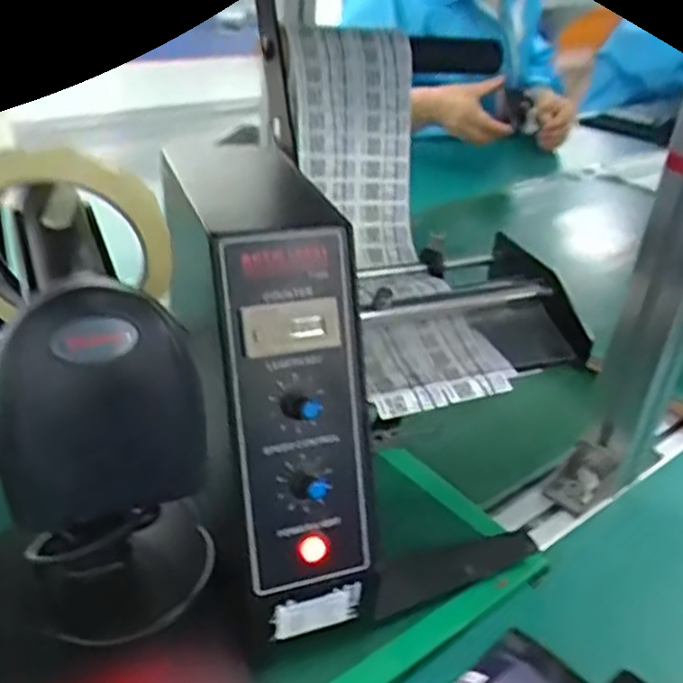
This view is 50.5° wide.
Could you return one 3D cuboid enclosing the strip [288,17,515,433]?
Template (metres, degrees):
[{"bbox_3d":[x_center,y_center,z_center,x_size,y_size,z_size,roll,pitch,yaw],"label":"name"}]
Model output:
[{"bbox_3d":[0.023,-0.070,0.442,0.097,0.065,0.241,-11,73,-23],"label":"strip"}]

